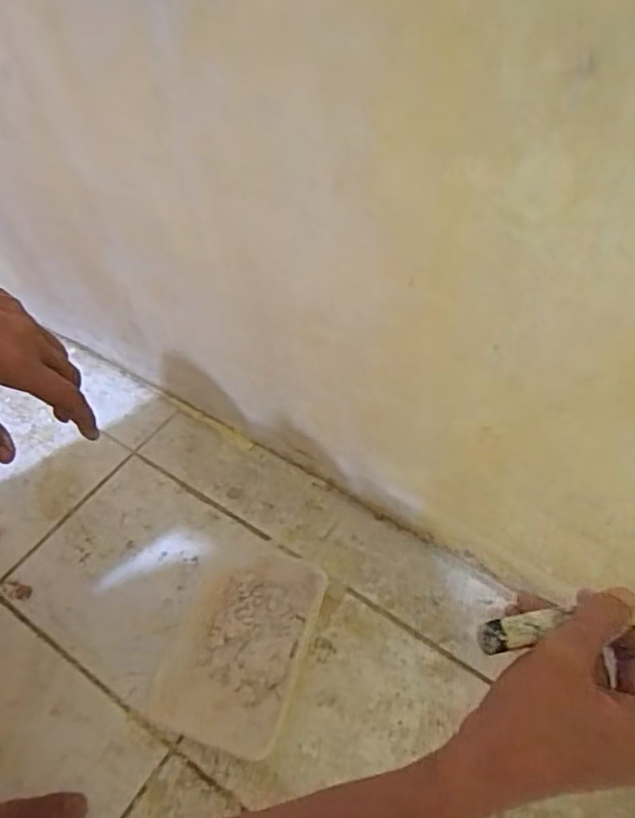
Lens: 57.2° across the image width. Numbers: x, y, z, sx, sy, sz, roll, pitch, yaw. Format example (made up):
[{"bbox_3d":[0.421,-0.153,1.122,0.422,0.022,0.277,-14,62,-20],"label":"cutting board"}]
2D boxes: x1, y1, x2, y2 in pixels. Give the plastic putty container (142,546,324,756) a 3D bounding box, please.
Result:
[{"bbox_3d":[-0.073,0.206,0.527,0.125,0.040,0.175,14,54,12],"label":"plastic putty container"}]

